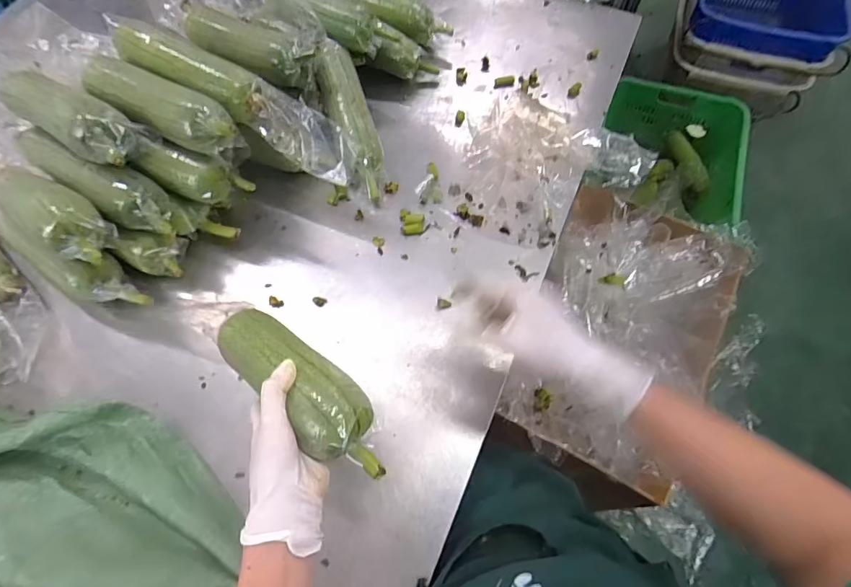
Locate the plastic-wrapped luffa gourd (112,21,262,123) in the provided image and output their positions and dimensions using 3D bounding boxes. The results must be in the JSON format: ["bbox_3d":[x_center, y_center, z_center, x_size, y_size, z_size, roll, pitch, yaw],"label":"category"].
[{"bbox_3d":[-0.292,-0.275,0.582,0.214,0.041,0.064,30,68,15],"label":"plastic-wrapped luffa gourd"}]

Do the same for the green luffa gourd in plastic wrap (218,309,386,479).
[{"bbox_3d":[-0.116,0.080,0.425,0.214,0.050,0.061,31,68,33],"label":"green luffa gourd in plastic wrap"}]

